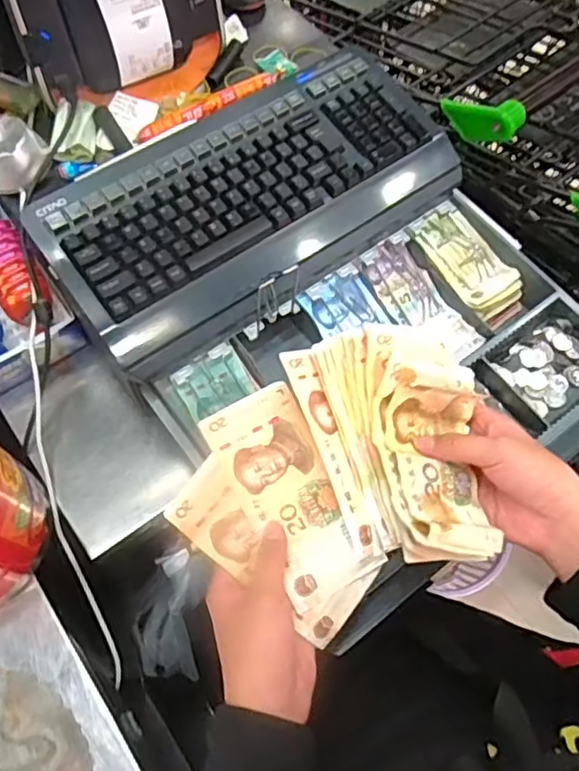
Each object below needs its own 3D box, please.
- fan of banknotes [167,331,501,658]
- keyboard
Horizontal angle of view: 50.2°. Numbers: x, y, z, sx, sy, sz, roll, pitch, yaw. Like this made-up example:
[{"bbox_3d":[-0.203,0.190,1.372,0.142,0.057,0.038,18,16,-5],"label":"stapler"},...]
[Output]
[{"bbox_3d":[0.036,0.062,0.417,0.208,0.068,0.161,-23,64,-11],"label":"fan of banknotes"},{"bbox_3d":[-0.032,-0.184,0.600,0.393,0.048,0.192,-32,86,-17],"label":"keyboard"}]

